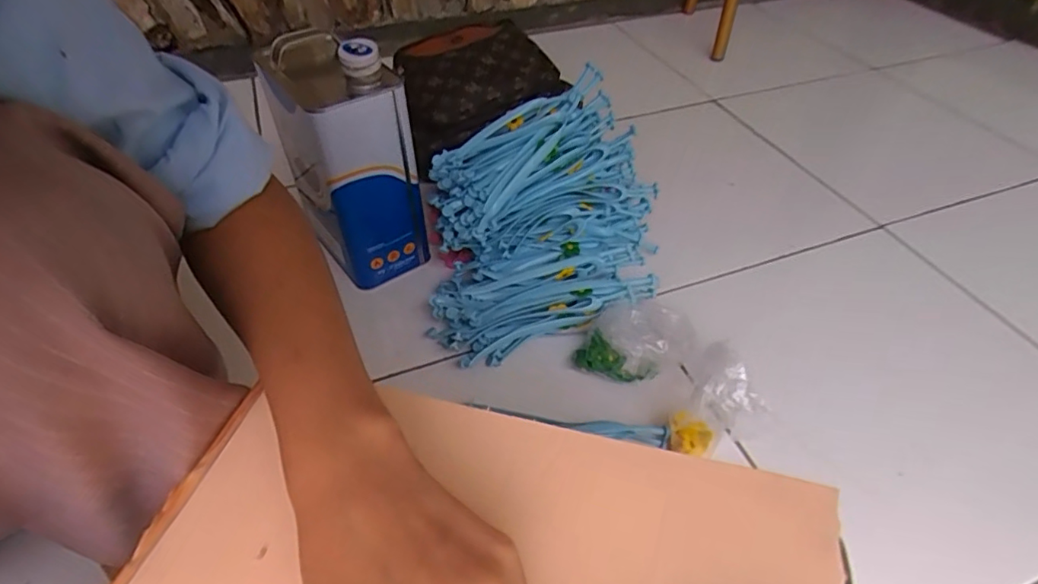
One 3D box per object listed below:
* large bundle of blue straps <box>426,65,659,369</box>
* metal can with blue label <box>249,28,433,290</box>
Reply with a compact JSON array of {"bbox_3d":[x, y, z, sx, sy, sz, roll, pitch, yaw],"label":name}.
[{"bbox_3d":[0.021,-0.101,0.650,0.290,0.188,0.276,-12,48,-12],"label":"large bundle of blue straps"},{"bbox_3d":[-0.206,-0.160,0.637,0.167,0.261,0.102,35,55,28],"label":"metal can with blue label"}]

